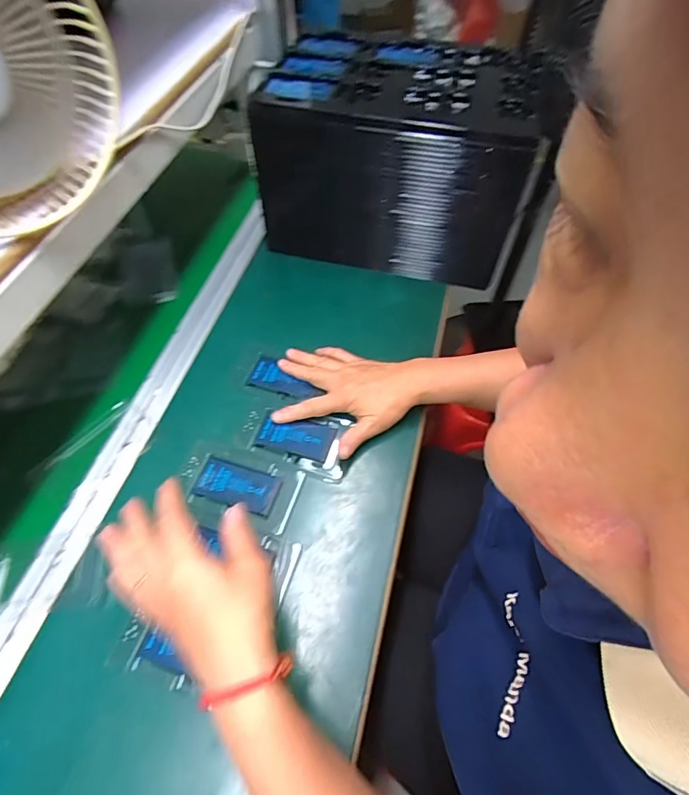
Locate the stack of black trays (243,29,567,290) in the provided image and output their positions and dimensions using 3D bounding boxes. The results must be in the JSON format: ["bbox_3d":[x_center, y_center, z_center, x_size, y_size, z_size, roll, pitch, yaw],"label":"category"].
[{"bbox_3d":[0.060,-0.341,0.660,0.343,0.227,0.228,2,56,1],"label":"stack of black trays"}]

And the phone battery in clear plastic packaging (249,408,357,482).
[{"bbox_3d":[-0.047,0.044,0.512,0.106,0.010,0.072,18,57,9],"label":"phone battery in clear plastic packaging"}]

